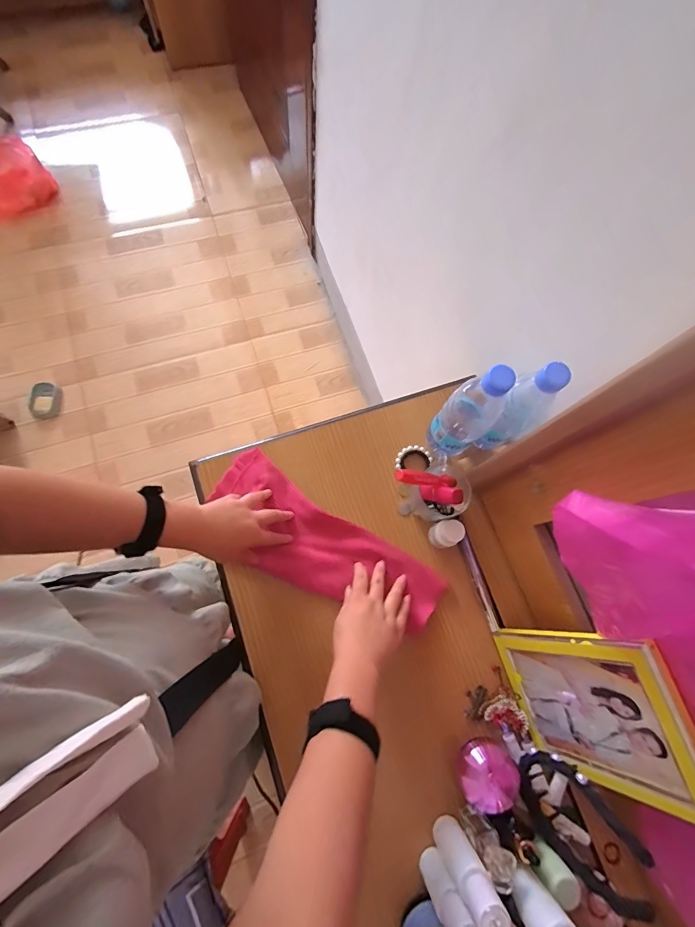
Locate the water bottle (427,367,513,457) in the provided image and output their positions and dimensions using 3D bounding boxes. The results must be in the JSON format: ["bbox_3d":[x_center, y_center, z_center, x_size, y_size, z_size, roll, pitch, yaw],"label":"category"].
[{"bbox_3d":[0.167,-0.068,0.533,0.070,0.205,0.065,1,74,-5],"label":"water bottle"}]

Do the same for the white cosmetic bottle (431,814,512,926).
[{"bbox_3d":[0.131,0.447,0.435,0.036,0.136,0.035,-22,77,-11],"label":"white cosmetic bottle"}]

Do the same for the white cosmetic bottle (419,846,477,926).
[{"bbox_3d":[0.109,0.478,0.435,0.035,0.107,0.034,-22,77,-11],"label":"white cosmetic bottle"}]

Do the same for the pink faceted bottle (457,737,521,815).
[{"bbox_3d":[0.181,0.395,0.506,0.071,0.043,0.071,8,74,-3],"label":"pink faceted bottle"}]

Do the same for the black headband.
[{"bbox_3d":[0.259,0.411,0.464,0.072,0.171,0.133,-37,80,-13],"label":"black headband"}]

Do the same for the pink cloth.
[{"bbox_3d":[-0.040,0.123,0.570,0.354,0.021,0.126,33,75,6],"label":"pink cloth"}]

